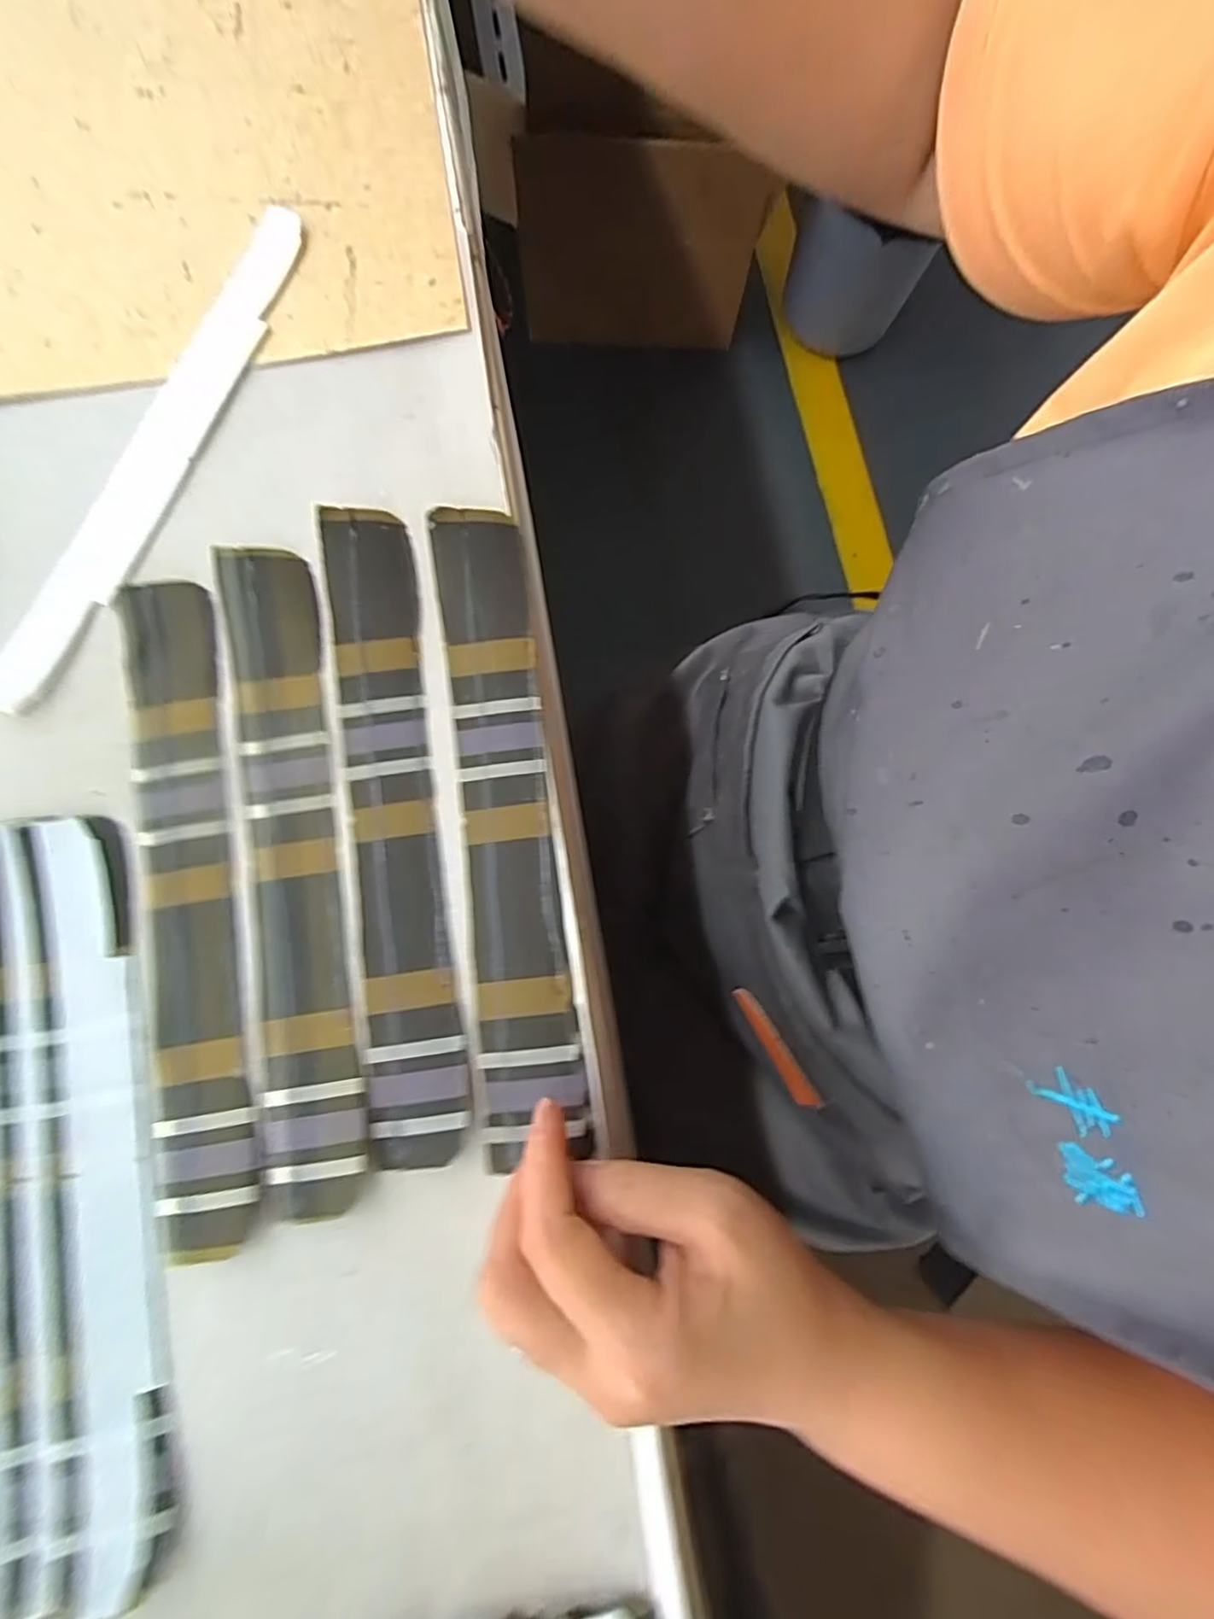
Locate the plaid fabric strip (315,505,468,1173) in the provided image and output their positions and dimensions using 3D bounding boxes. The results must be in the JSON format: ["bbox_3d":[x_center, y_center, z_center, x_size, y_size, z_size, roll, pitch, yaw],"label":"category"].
[{"bbox_3d":[-0.087,0.001,0.254,0.038,0.009,0.257,-8,81,-2],"label":"plaid fabric strip"}]

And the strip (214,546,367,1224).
[{"bbox_3d":[-0.125,0.018,0.249,0.037,0.008,0.256,-9,80,-3],"label":"strip"}]

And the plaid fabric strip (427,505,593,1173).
[{"bbox_3d":[-0.041,-0.001,0.253,0.037,0.006,0.254,-7,81,-3],"label":"plaid fabric strip"}]

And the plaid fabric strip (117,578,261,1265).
[{"bbox_3d":[-0.163,0.031,0.249,0.037,0.007,0.257,-10,80,-3],"label":"plaid fabric strip"}]

